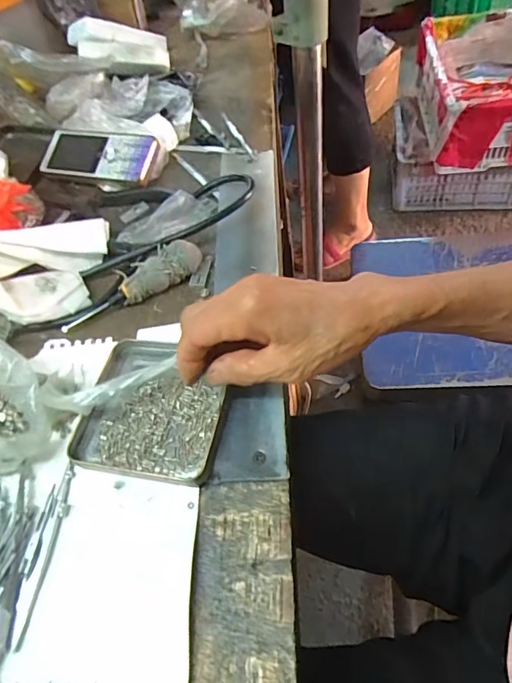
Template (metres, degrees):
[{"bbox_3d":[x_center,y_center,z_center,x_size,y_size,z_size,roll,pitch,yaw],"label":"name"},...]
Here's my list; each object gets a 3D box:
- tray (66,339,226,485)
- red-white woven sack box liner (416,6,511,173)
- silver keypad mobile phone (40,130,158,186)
[{"bbox_3d":[-0.070,0.044,0.321,0.096,0.015,0.096,9,54,10],"label":"tray"},{"bbox_3d":[0.597,-0.639,1.180,0.320,0.194,0.479,1,55,9],"label":"red-white woven sack box liner"},{"bbox_3d":[-0.160,-0.193,0.481,0.126,0.010,0.055,10,71,19],"label":"silver keypad mobile phone"}]

